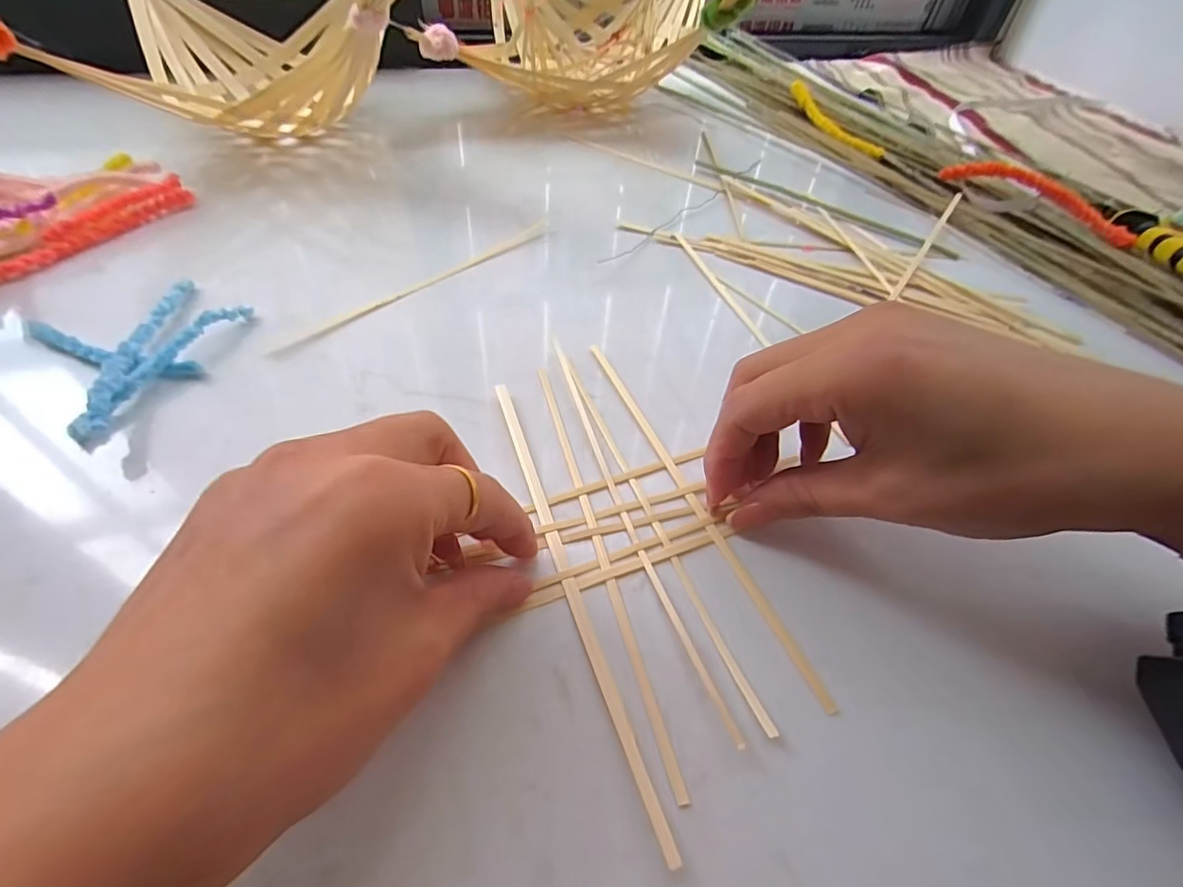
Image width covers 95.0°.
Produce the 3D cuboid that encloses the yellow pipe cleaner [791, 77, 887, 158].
[{"bbox_3d":[0.195,-0.264,0.443,0.014,0.021,0.113,-18,55,-19],"label":"yellow pipe cleaner"}]

